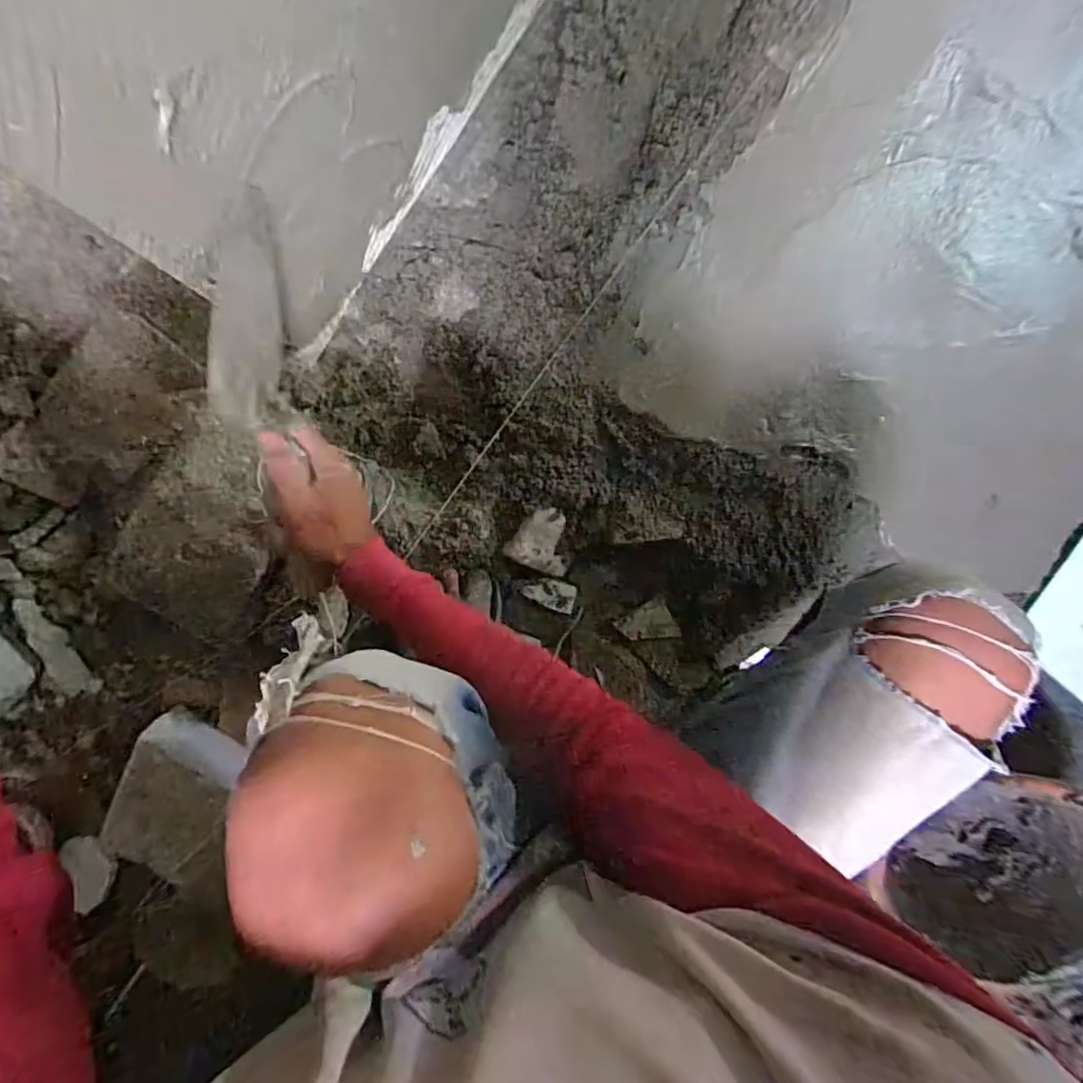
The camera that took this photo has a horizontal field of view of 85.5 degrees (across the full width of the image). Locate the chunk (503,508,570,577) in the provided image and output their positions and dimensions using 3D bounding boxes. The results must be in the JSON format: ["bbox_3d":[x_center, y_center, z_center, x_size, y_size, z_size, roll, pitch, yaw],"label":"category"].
[{"bbox_3d":[0.005,0.000,0.641,0.072,0.062,0.064,26,91,-7],"label":"chunk"}]

